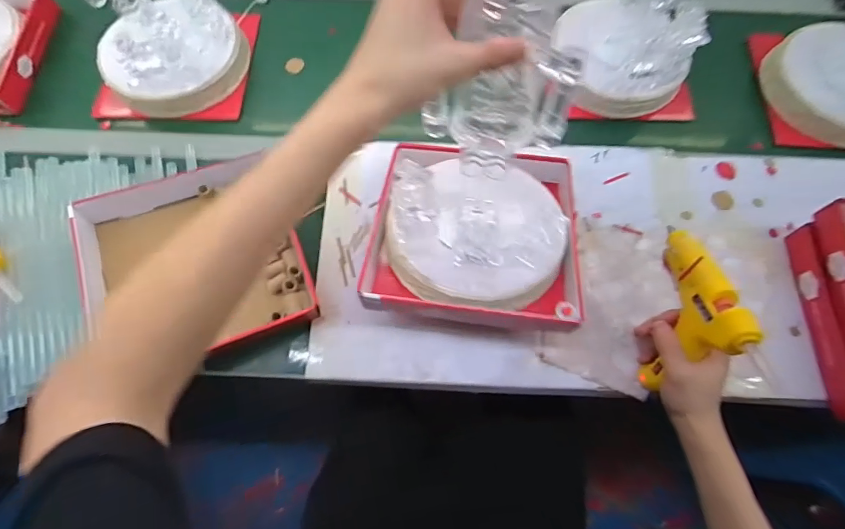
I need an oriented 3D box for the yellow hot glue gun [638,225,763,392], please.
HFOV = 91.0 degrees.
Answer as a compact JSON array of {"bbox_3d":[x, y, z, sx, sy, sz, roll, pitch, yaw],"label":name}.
[{"bbox_3d":[0.288,0.040,0.441,0.044,0.123,0.174,10,74,2],"label":"yellow hot glue gun"}]

